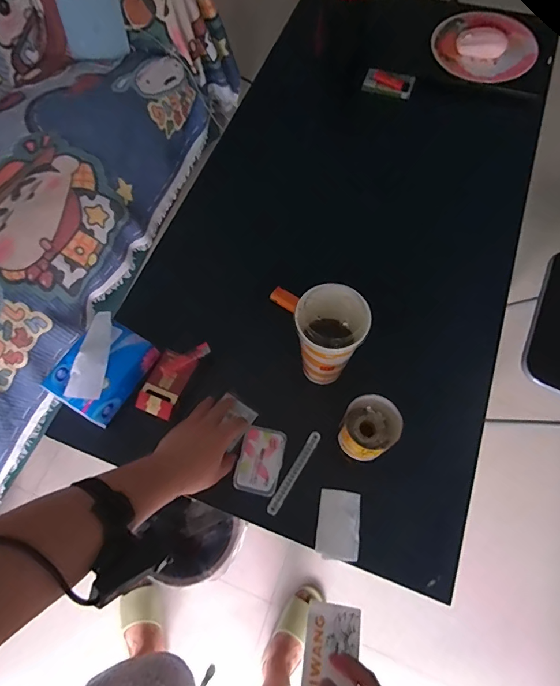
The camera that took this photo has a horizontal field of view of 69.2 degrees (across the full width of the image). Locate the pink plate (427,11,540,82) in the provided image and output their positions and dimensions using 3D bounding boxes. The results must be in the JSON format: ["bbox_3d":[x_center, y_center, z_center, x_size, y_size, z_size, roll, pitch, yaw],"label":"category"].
[{"bbox_3d":[0.431,-0.628,0.847,0.201,0.033,0.186,-1,67,2],"label":"pink plate"}]

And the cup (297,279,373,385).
[{"bbox_3d":[0.065,-0.006,0.535,0.082,0.155,0.079,-1,67,2],"label":"cup"}]

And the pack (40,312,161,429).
[{"bbox_3d":[-0.264,0.034,0.587,0.102,0.068,0.139,30,72,14],"label":"pack"}]

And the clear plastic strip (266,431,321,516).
[{"bbox_3d":[0.020,0.181,0.567,0.015,0.005,0.127,27,70,22],"label":"clear plastic strip"}]

